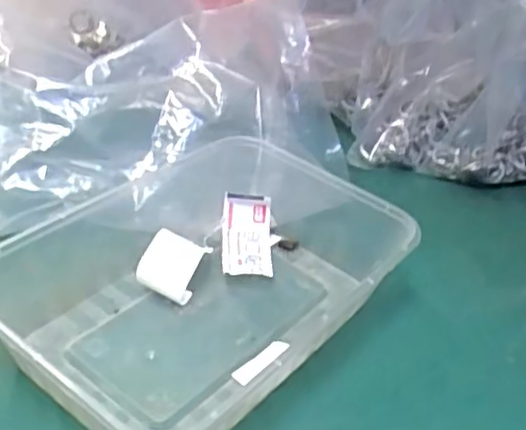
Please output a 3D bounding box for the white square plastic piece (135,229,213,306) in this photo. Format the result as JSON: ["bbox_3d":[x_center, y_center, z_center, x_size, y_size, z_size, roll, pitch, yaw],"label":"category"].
[{"bbox_3d":[-0.052,0.030,0.387,0.032,0.022,0.036,14,35,14],"label":"white square plastic piece"}]

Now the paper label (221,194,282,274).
[{"bbox_3d":[-0.008,0.011,0.421,0.033,0.028,0.047,3,34,-3],"label":"paper label"}]

